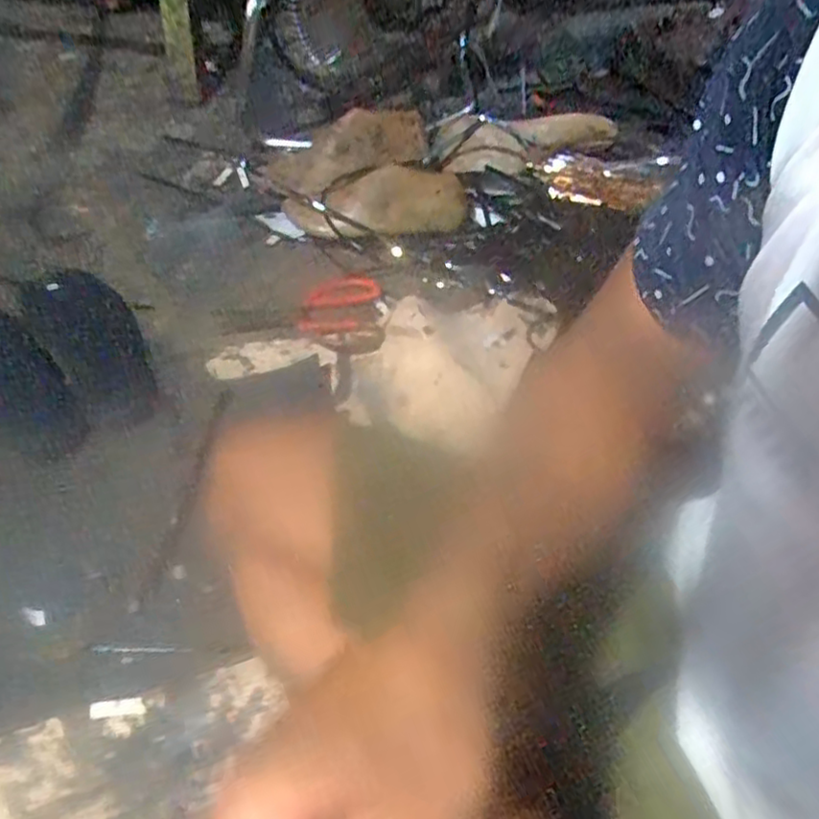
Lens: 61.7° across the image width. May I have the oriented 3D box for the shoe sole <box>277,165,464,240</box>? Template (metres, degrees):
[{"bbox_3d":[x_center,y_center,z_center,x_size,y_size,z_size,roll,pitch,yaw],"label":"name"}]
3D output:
[{"bbox_3d":[-0.042,-0.266,0.893,0.226,0.032,0.087,-8,89,-8],"label":"shoe sole"}]

